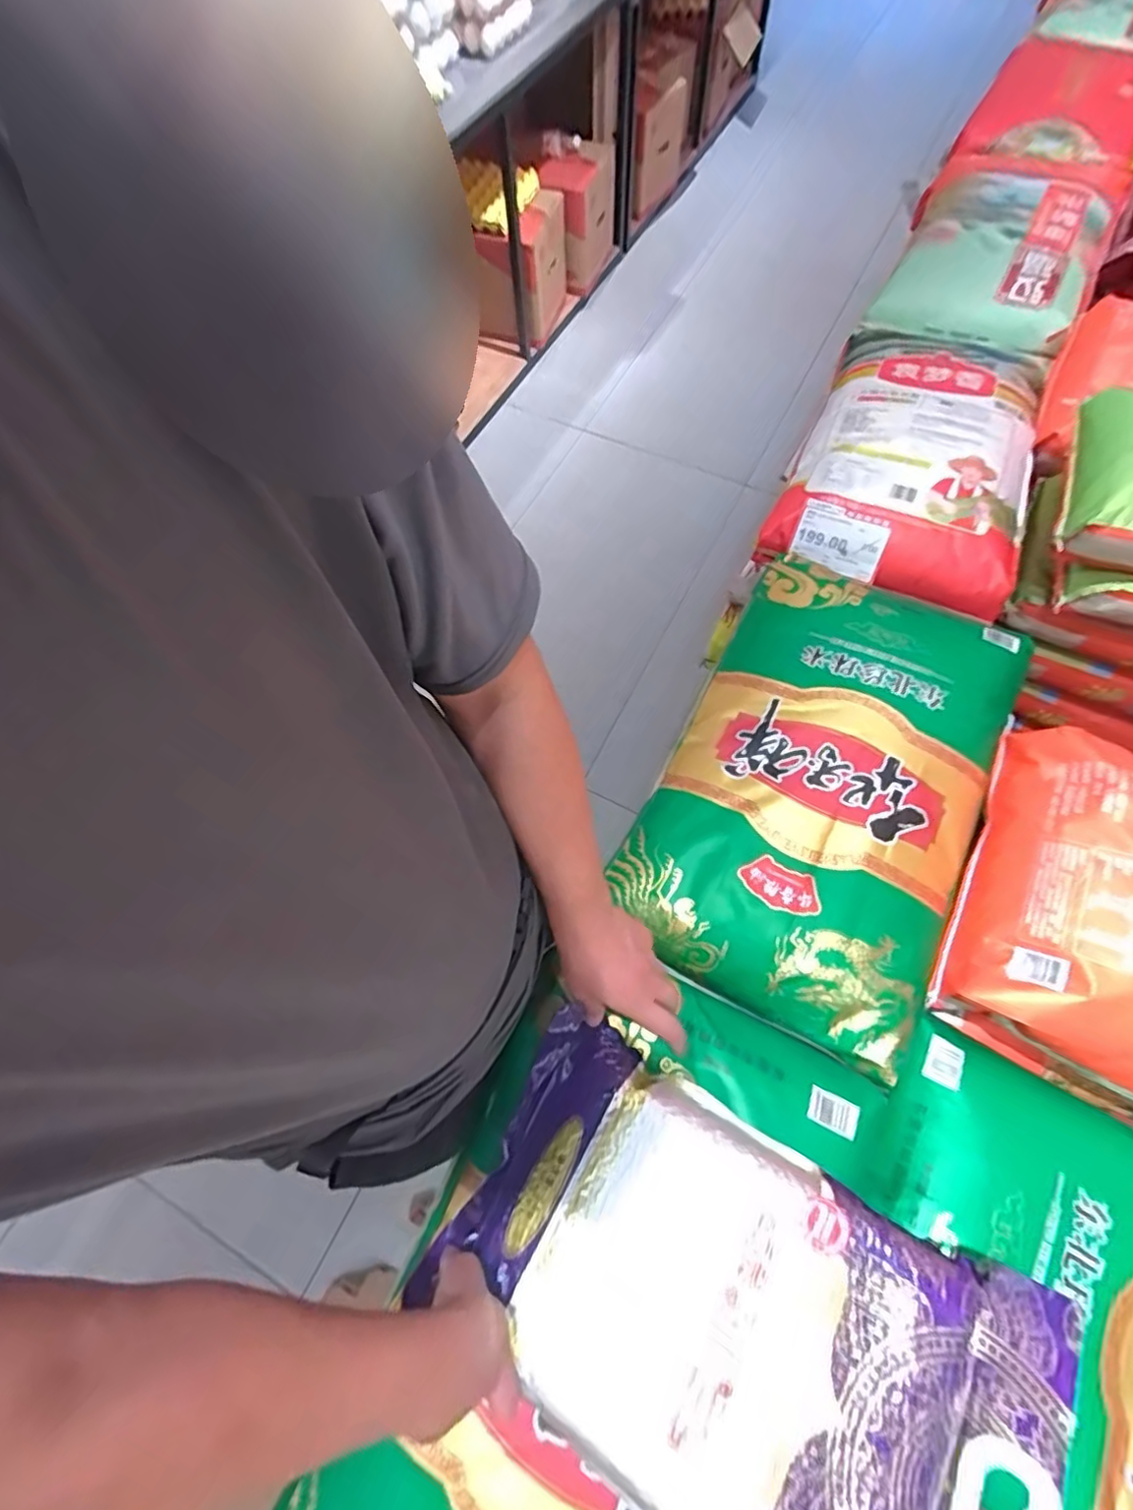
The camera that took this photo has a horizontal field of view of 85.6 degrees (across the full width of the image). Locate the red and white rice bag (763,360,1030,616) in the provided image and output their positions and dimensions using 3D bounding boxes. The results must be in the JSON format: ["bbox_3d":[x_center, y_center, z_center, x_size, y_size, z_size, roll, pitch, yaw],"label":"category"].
[{"bbox_3d":[0.545,-0.444,0.971,0.346,0.091,0.401,21,69,11],"label":"red and white rice bag"}]

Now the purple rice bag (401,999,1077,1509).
[{"bbox_3d":[0.124,0.455,0.493,0.446,0.080,0.276,26,70,13],"label":"purple rice bag"}]

